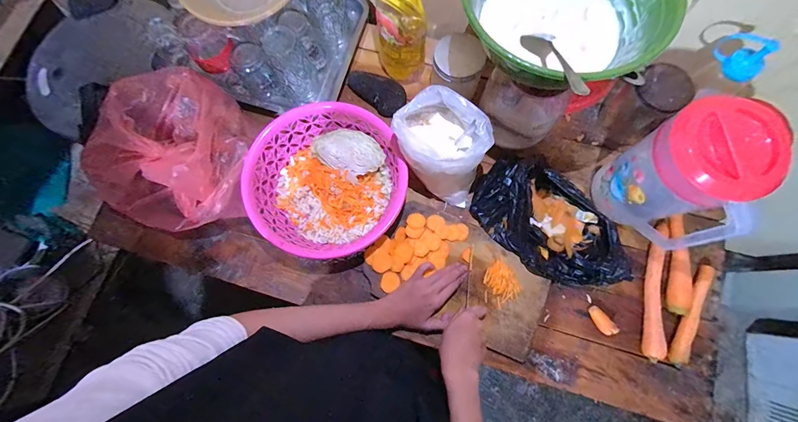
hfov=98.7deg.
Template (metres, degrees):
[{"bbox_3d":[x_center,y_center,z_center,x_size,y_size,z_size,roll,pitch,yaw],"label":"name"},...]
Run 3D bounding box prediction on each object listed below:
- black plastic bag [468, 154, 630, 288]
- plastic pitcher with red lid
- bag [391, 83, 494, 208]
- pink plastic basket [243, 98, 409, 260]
[{"bbox_3d":[0.250,0.014,0.566,0.252,0.060,0.157,43,81,10],"label":"black plastic bag"},{"bbox_3d":[0.393,-0.040,0.488,0.107,0.223,0.150,-42,79,-8],"label":"plastic pitcher with red lid"},{"bbox_3d":[0.072,-0.102,0.549,0.145,0.145,0.109,29,79,8],"label":"bag"},{"bbox_3d":[-0.119,-0.050,0.594,0.241,0.090,0.252,-22,77,-3],"label":"pink plastic basket"}]

